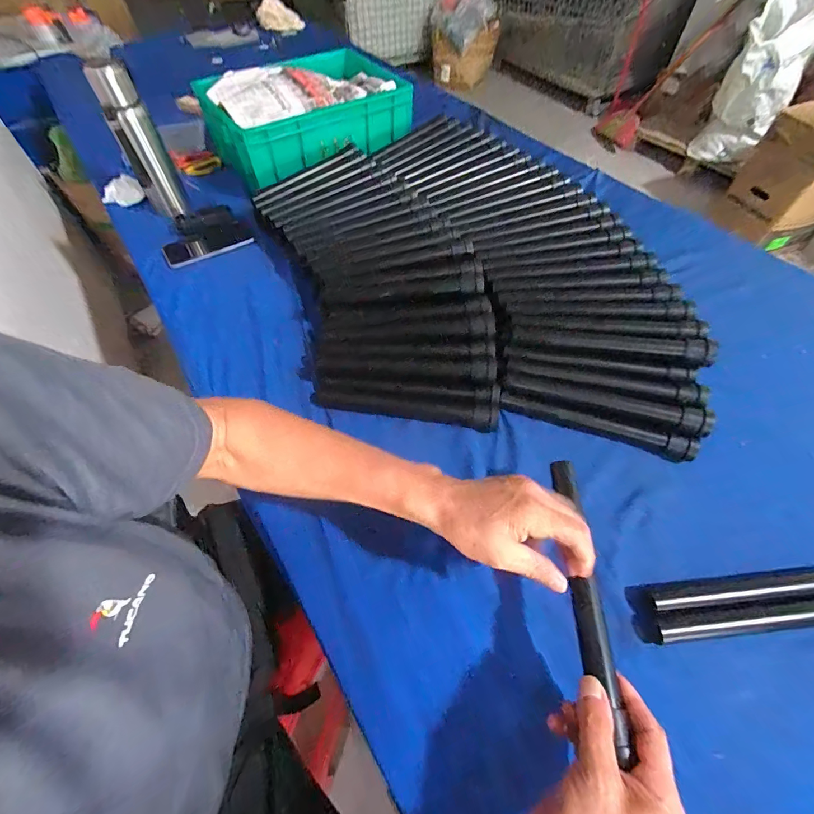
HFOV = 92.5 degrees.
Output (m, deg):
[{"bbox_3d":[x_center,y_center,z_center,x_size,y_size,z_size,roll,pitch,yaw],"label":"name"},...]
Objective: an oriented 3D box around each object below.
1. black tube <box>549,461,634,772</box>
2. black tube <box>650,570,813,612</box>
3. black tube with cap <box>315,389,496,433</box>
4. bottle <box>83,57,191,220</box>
[{"bbox_3d":[0.163,0.157,0.353,0.020,0.017,0.242,1,53,1],"label":"black tube"},{"bbox_3d":[0.358,0.188,0.403,0.210,0.024,0.025,-4,57,-2],"label":"black tube"},{"bbox_3d":[-0.005,-0.002,0.547,0.260,0.036,0.033,9,57,6],"label":"black tube with cap"},{"bbox_3d":[-0.496,-0.486,0.736,0.071,0.248,0.061,-29,61,-17],"label":"bottle"}]

